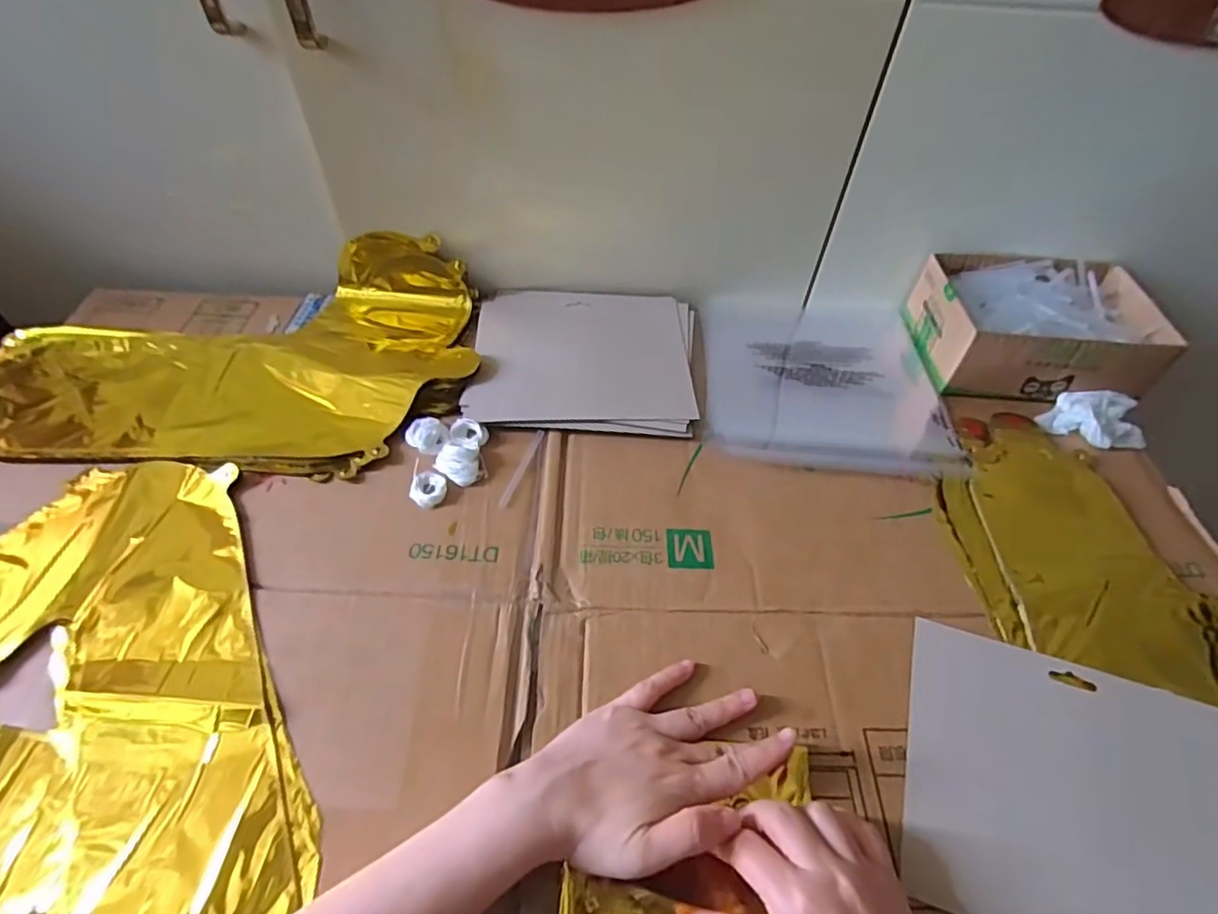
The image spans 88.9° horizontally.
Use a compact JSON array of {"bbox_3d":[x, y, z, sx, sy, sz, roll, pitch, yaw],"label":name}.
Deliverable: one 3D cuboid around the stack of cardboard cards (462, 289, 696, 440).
[{"bbox_3d":[-0.023,-0.091,0.562,0.195,0.020,0.163,4,50,0],"label":"stack of cardboard cards"}]

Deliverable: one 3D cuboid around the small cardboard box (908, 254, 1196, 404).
[{"bbox_3d":[0.388,-0.121,0.570,0.185,0.063,0.132,4,50,0],"label":"small cardboard box"}]

